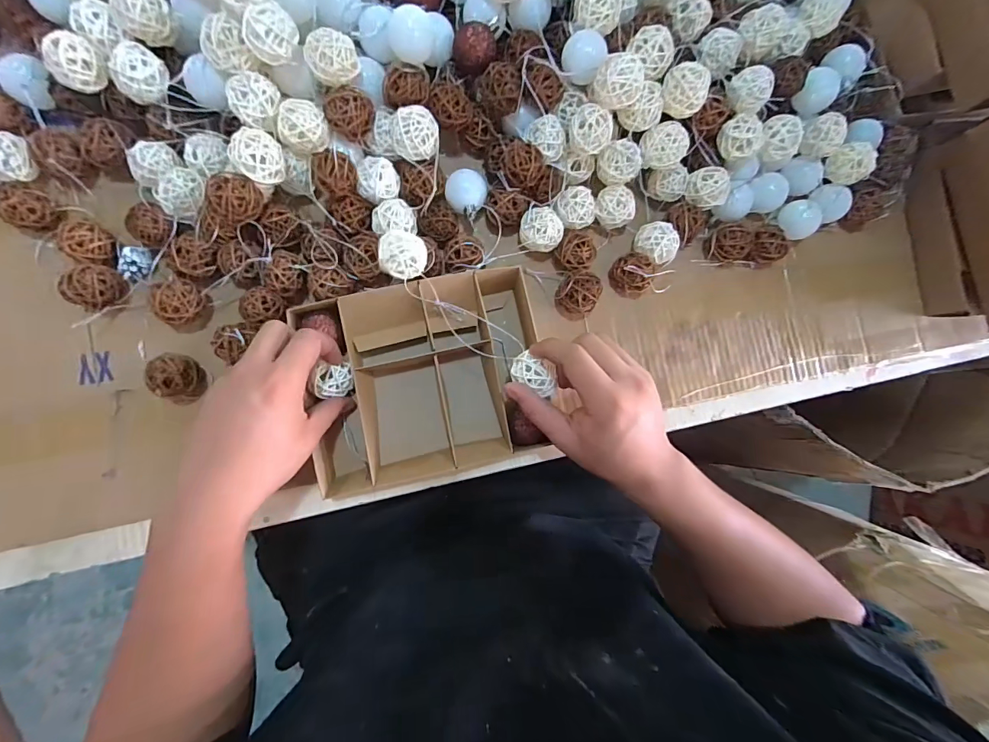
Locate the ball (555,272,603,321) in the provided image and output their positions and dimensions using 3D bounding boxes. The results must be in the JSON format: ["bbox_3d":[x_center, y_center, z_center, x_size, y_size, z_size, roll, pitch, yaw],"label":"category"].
[{"bbox_3d":[0.081,-0.072,0.412,0.036,0.039,0.040,17,84,-6],"label":"ball"}]

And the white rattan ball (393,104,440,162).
[{"bbox_3d":[-0.067,-0.203,0.370,0.036,0.031,0.036,1,86,-7],"label":"white rattan ball"}]

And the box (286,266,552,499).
[{"bbox_3d":[-0.061,0.010,0.390,0.202,0.050,0.177,-10,95,-8],"label":"box"}]

